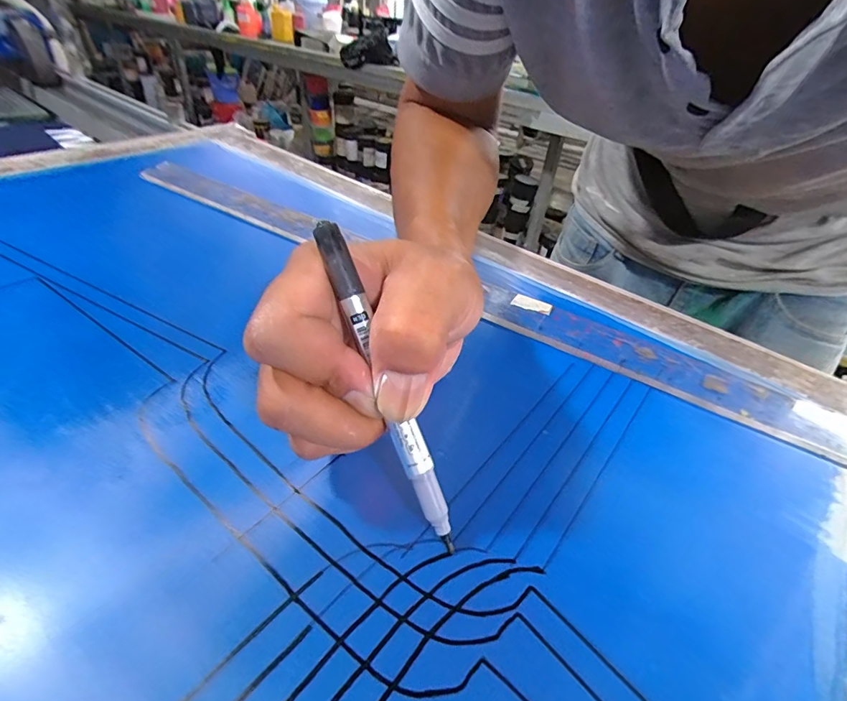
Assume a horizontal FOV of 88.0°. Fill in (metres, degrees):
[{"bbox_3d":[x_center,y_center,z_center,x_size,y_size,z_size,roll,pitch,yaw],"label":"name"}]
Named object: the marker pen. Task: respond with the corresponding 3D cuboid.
[{"bbox_3d":[-0.012,0.016,0.155,0.010,0.125,0.008,-27,8,-36],"label":"marker pen"}]

